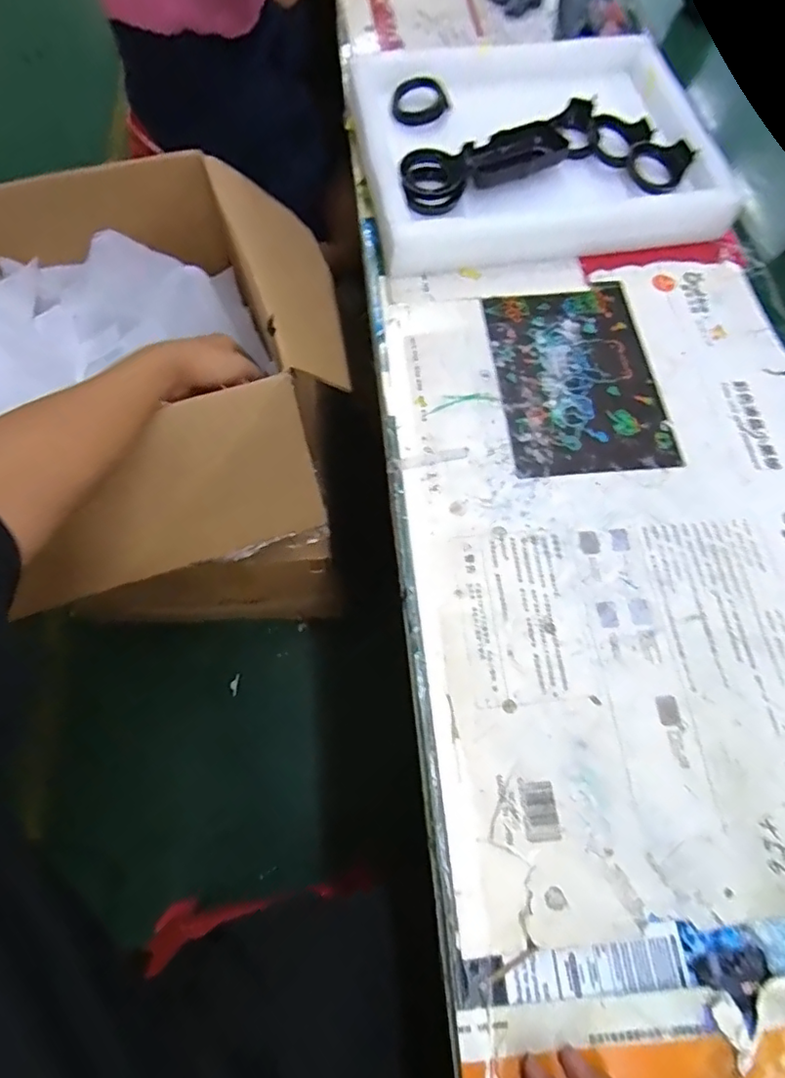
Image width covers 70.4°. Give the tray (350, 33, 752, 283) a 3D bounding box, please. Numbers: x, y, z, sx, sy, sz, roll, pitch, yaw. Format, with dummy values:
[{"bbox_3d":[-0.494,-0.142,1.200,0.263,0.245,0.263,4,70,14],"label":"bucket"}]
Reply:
[{"bbox_3d":[0.171,-0.425,0.597,0.402,0.051,0.292,-7,67,-3],"label":"tray"}]

